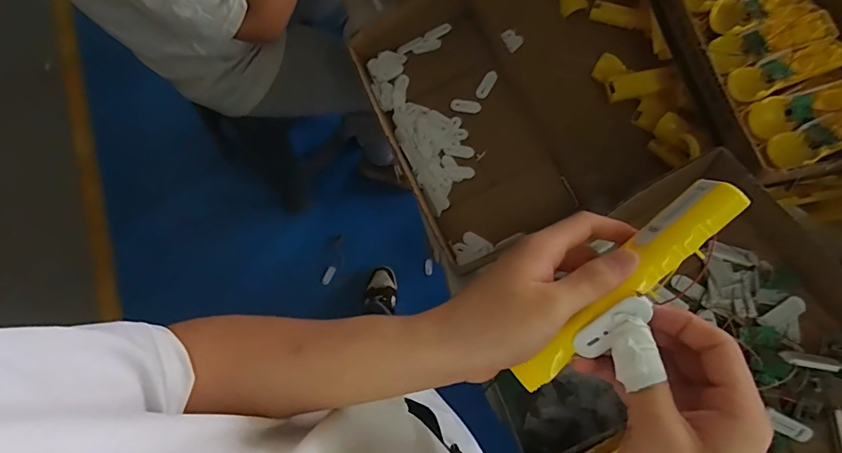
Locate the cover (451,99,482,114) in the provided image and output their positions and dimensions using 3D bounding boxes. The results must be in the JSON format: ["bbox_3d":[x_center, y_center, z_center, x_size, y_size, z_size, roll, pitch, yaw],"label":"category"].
[{"bbox_3d":[0.074,-0.197,0.754,0.048,0.012,0.020,9,72,3],"label":"cover"}]

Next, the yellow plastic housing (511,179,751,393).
[{"bbox_3d":[0.119,0.036,0.272,0.026,0.029,0.160,44,95,13],"label":"yellow plastic housing"}]

